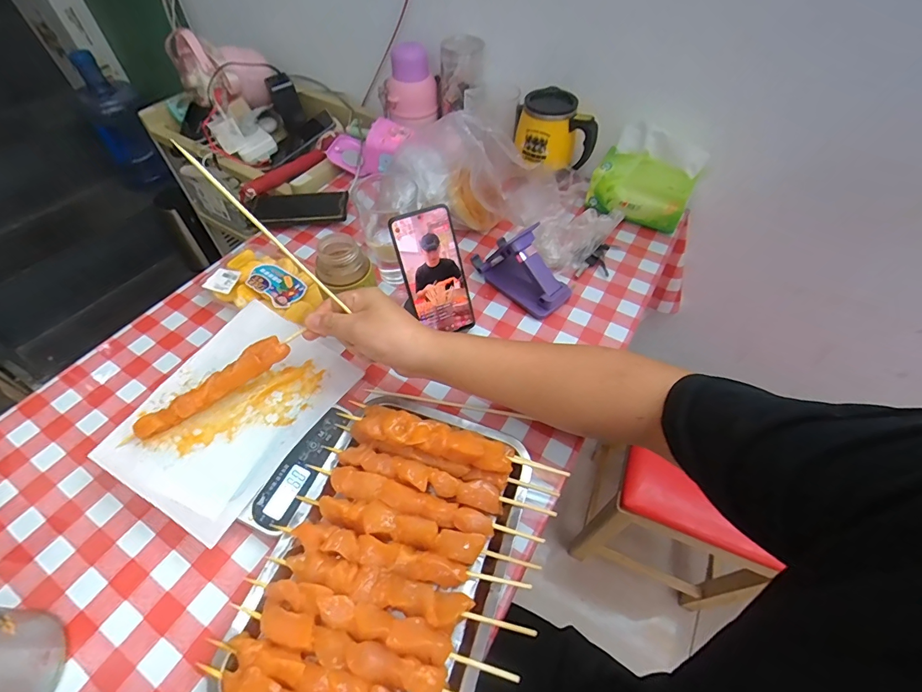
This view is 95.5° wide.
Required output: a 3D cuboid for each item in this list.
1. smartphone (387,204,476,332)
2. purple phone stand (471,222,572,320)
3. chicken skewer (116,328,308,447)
[{"bbox_3d":[-0.032,-0.090,0.522,0.077,0.155,0.006,-23,22,-14],"label":"smartphone"},{"bbox_3d":[0.088,-0.115,0.592,0.063,0.080,0.144,-35,61,-24],"label":"purple phone stand"},{"bbox_3d":[-0.250,0.041,0.424,0.189,0.023,0.018,-34,60,-9],"label":"chicken skewer"}]

